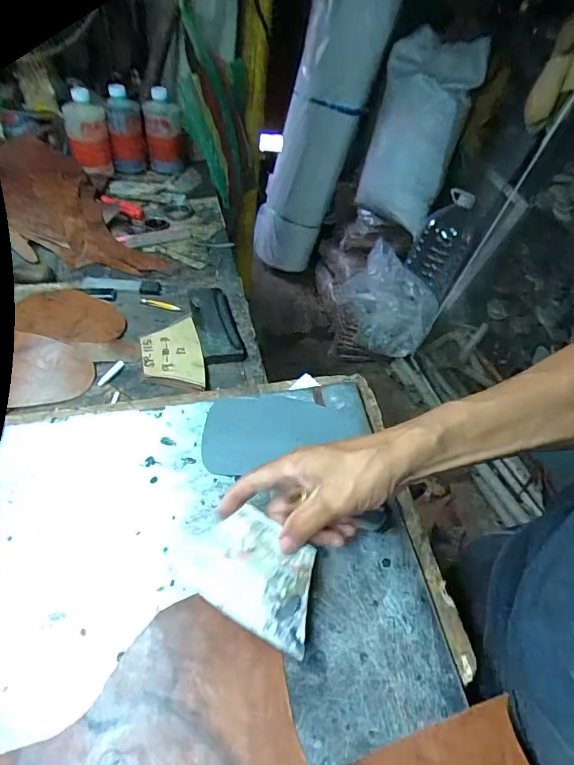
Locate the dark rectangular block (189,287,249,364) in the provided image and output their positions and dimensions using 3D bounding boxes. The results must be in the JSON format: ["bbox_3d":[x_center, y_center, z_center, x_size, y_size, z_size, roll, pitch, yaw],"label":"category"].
[{"bbox_3d":[-0.099,-0.082,0.626,0.056,0.015,0.152,-8,50,-17],"label":"dark rectangular block"}]

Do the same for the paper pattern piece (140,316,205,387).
[{"bbox_3d":[-0.148,-0.040,0.580,0.074,0.007,0.121,-9,52,-12],"label":"paper pattern piece"}]

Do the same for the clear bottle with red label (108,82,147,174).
[{"bbox_3d":[-0.326,-0.510,0.921,0.067,0.154,0.064,-8,50,-17],"label":"clear bottle with red label"}]

